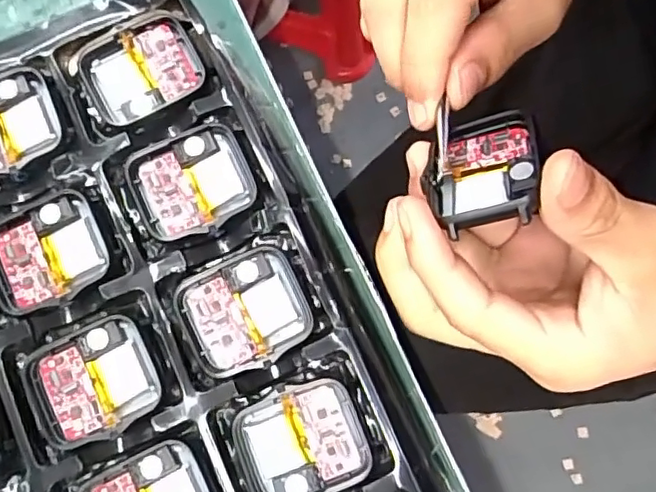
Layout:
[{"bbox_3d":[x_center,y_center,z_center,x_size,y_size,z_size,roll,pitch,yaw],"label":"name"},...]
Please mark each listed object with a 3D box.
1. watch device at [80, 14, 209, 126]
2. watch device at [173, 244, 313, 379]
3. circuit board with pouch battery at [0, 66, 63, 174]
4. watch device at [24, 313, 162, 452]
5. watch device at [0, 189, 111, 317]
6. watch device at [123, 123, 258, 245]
[{"bbox_3d":[-0.071,-0.067,0.228,0.043,0.007,0.034,-27,80,-4],"label":"watch device"},{"bbox_3d":[-0.030,0.023,0.208,0.043,0.008,0.037,-24,80,-3],"label":"watch device"},{"bbox_3d":[-0.123,-0.045,0.221,0.043,0.004,0.036,-23,80,-3],"label":"circuit board with pouch battery"},{"bbox_3d":[-0.082,0.047,0.208,0.041,0.006,0.037,-22,80,-3],"label":"watch device"},{"bbox_3d":[-0.103,0.003,0.215,0.042,0.006,0.038,-23,80,-3],"label":"watch device"},{"bbox_3d":[-0.050,-0.024,0.220,0.042,0.007,0.037,-22,80,-3],"label":"watch device"}]

